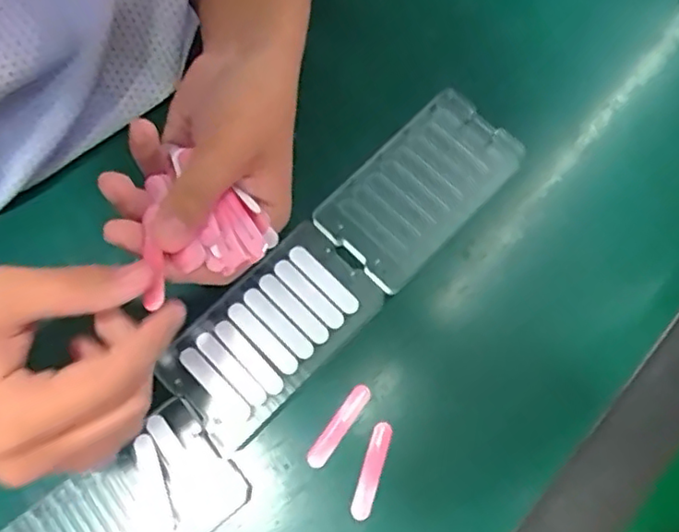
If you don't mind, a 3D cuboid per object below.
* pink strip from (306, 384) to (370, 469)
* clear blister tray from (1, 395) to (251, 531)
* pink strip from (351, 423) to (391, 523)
[{"bbox_3d":[0.000,0.089,0.348,0.011,0.004,0.051,34,77,9],"label":"pink strip"},{"bbox_3d":[-0.116,0.135,0.331,0.125,0.018,0.068,-38,77,-10],"label":"clear blister tray"},{"bbox_3d":[0.017,0.111,0.342,0.010,0.007,0.051,17,74,5],"label":"pink strip"}]

